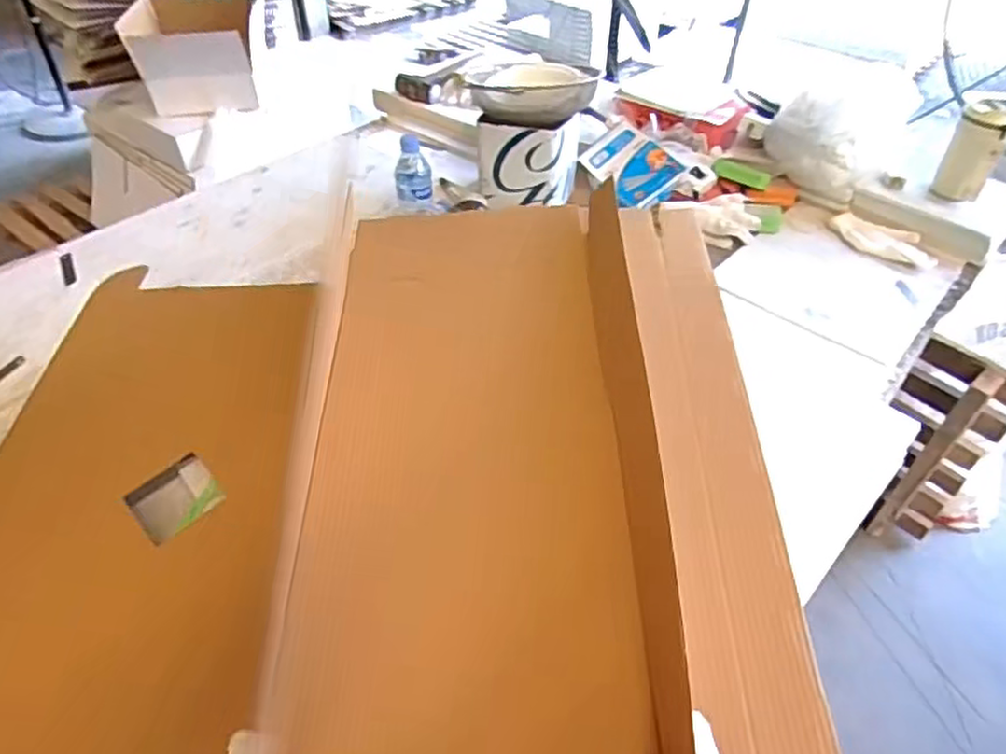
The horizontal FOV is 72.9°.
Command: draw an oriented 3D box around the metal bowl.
[{"bbox_3d":[0.050,-0.526,1.240,0.211,0.065,0.211,0,45,0],"label":"metal bowl"}]

